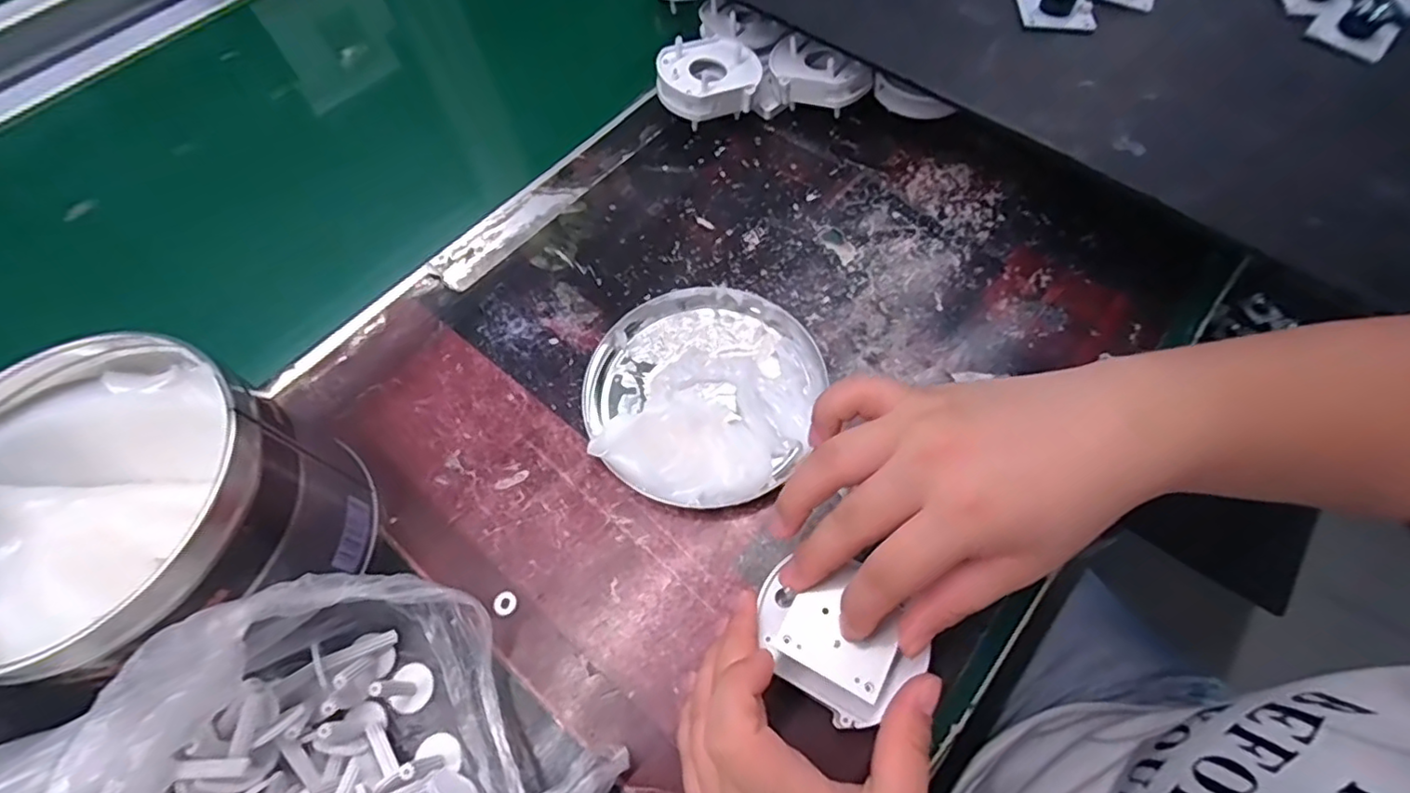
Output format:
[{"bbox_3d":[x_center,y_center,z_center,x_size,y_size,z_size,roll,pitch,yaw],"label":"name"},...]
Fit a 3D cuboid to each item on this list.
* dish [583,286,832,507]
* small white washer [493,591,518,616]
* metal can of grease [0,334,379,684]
[{"bbox_3d":[-0.003,-0.007,0.322,0.121,0.026,0.124,-1,61,2],"label":"dish"},{"bbox_3d":[-0.095,0.098,0.287,0.011,0.004,0.010,-1,61,2],"label":"small white washer"},{"bbox_3d":[-0.229,0.050,0.259,0.124,0.103,0.122,-1,61,2],"label":"metal can of grease"}]

